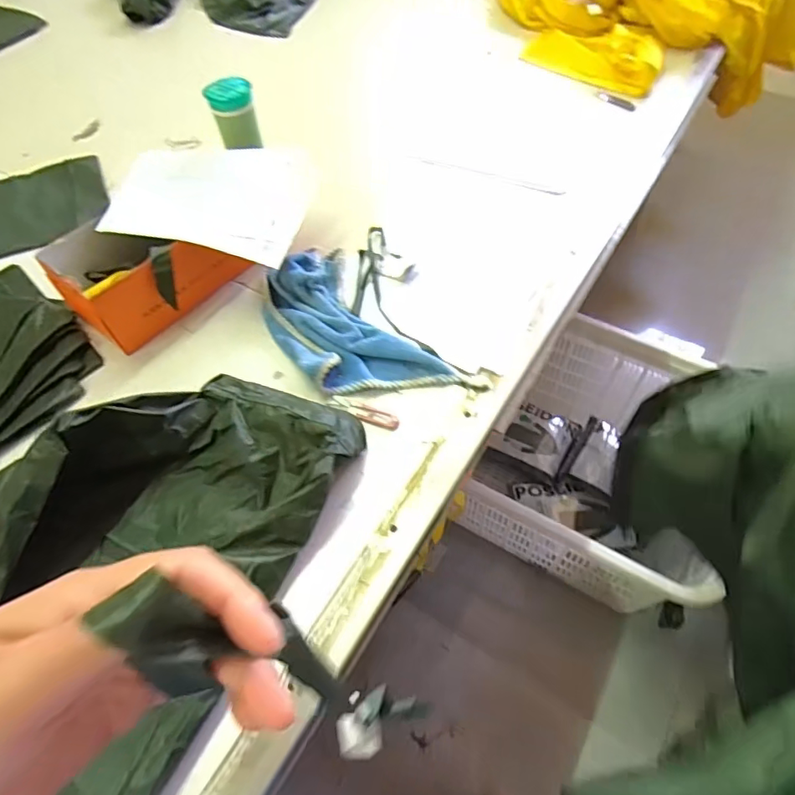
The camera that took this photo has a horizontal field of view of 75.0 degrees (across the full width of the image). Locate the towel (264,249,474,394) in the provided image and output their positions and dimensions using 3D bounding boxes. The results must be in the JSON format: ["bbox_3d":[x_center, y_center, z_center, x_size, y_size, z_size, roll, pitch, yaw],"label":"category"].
[{"bbox_3d":[-0.082,-0.109,0.754,0.173,0.050,0.355,-31,61,-20],"label":"towel"}]

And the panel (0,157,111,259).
[{"bbox_3d":[-0.740,-0.374,1.016,0.322,0.028,0.297,-27,57,-20],"label":"panel"}]

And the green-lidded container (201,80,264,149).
[{"bbox_3d":[-0.290,-0.503,0.923,0.081,0.095,0.072,-22,58,-15],"label":"green-lidded container"}]

